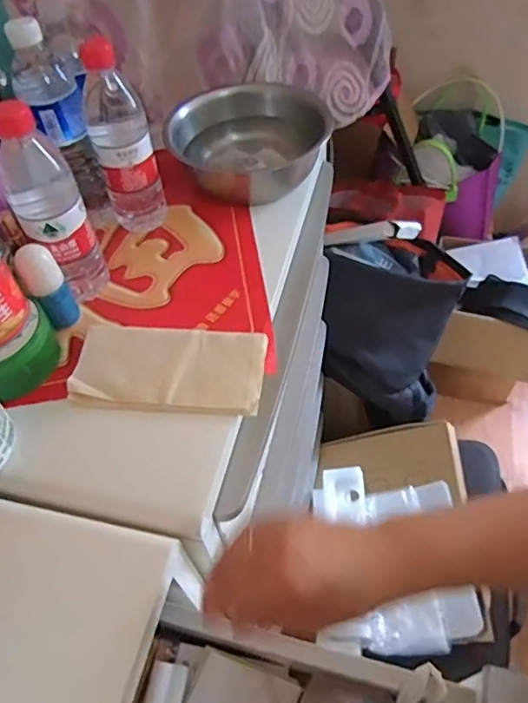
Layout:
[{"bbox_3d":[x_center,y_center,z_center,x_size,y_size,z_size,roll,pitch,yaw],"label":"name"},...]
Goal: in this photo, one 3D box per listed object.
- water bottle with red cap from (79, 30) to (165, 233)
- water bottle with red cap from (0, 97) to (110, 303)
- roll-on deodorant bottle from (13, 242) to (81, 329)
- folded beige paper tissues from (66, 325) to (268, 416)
[{"bbox_3d":[-0.153,-0.220,0.574,0.063,0.198,0.052,-14,53,-6],"label":"water bottle with red cap"},{"bbox_3d":[-0.208,-0.140,0.517,0.060,0.203,0.074,-23,54,-12],"label":"water bottle with red cap"},{"bbox_3d":[-0.212,-0.062,0.522,0.035,0.088,0.028,-27,55,-15],"label":"roll-on deodorant bottle"},{"bbox_3d":[-0.090,0.011,0.507,0.174,0.017,0.096,2,53,6],"label":"folded beige paper tissues"}]

